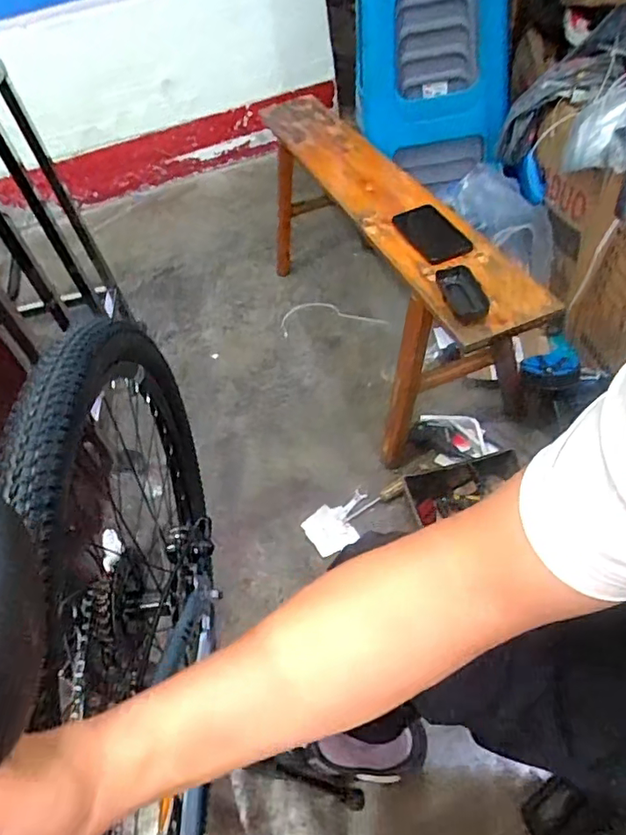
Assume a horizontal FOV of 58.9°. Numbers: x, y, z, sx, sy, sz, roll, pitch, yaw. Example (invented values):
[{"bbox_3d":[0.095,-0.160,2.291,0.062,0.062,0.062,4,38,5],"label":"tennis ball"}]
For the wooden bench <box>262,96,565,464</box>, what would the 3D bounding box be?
[{"bbox_3d":[0.131,-0.353,1.232,0.278,0.369,1.034,-19,47,-6],"label":"wooden bench"}]

